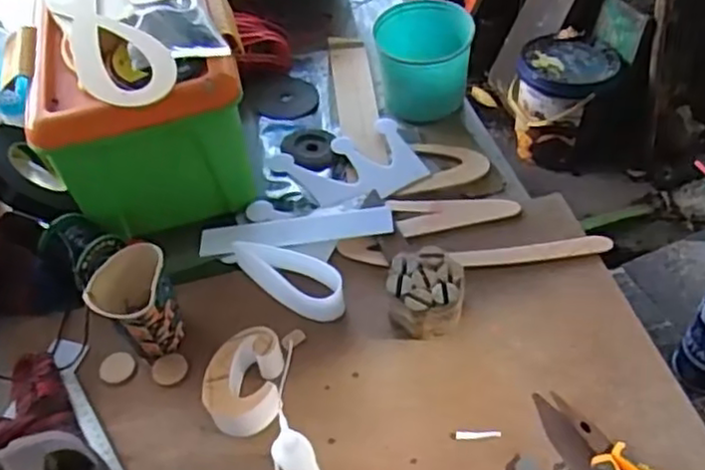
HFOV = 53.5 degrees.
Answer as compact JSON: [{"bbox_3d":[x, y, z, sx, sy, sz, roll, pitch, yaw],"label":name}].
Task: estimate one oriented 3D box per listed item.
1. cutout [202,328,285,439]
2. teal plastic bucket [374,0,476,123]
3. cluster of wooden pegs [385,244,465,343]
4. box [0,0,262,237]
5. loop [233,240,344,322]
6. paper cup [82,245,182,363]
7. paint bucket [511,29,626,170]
[{"bbox_3d":[-0.096,0.134,0.638,0.064,0.049,0.089,-3,51,4],"label":"cutout"},{"bbox_3d":[0.091,-0.221,0.895,0.116,0.104,0.115,-3,51,4],"label":"teal plastic bucket"},{"bbox_3d":[0.070,0.056,0.671,0.070,0.050,0.075,-3,51,4],"label":"cluster of wooden pegs"},{"bbox_3d":[-0.232,-0.147,0.802,0.226,0.181,0.245,-14,51,-5],"label":"box"},{"bbox_3d":[-0.069,0.047,0.720,0.134,0.039,0.049,18,55,20],"label":"loop"},{"bbox_3d":[-0.202,0.071,0.670,0.070,0.093,0.073,-3,51,4],"label":"paper cup"},{"bbox_3d":[0.485,-0.320,1.658,0.220,0.232,0.212,-3,51,4],"label":"paint bucket"}]

